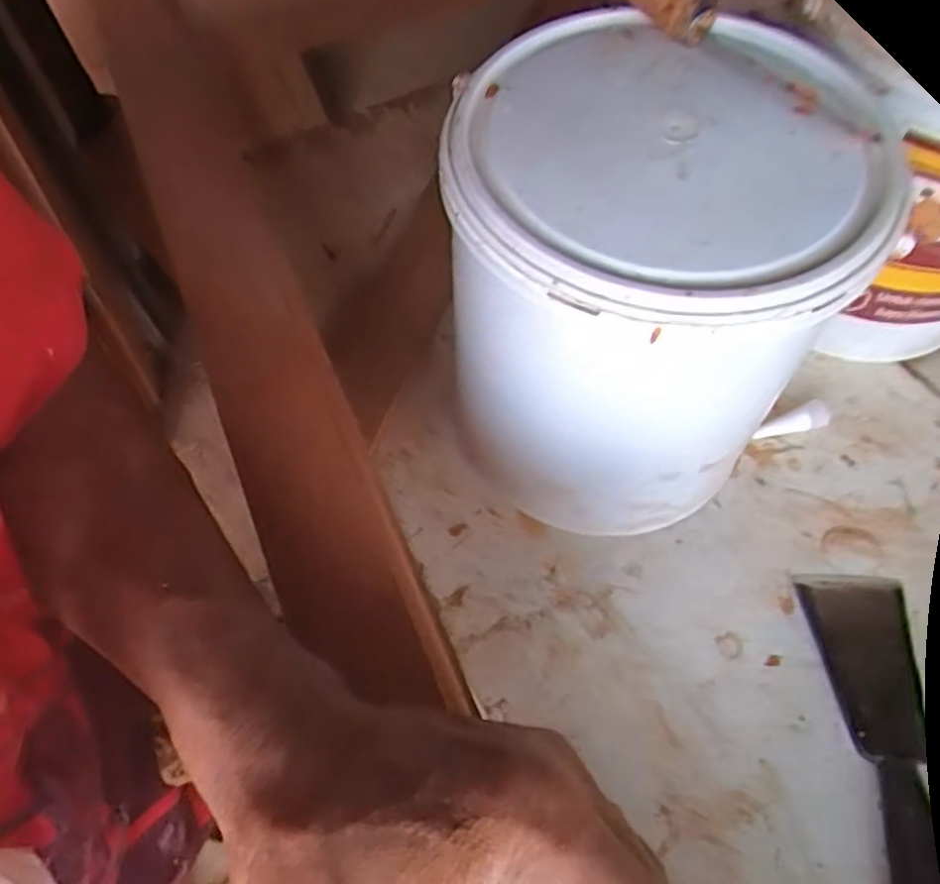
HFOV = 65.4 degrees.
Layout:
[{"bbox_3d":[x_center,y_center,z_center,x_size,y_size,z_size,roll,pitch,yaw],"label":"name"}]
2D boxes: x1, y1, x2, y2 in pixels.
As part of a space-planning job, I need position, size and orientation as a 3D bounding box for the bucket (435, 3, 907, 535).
[{"bbox_3d":[0.078,-0.068,0.365,0.174,0.198,0.167,-2,60,3],"label":"bucket"}]

